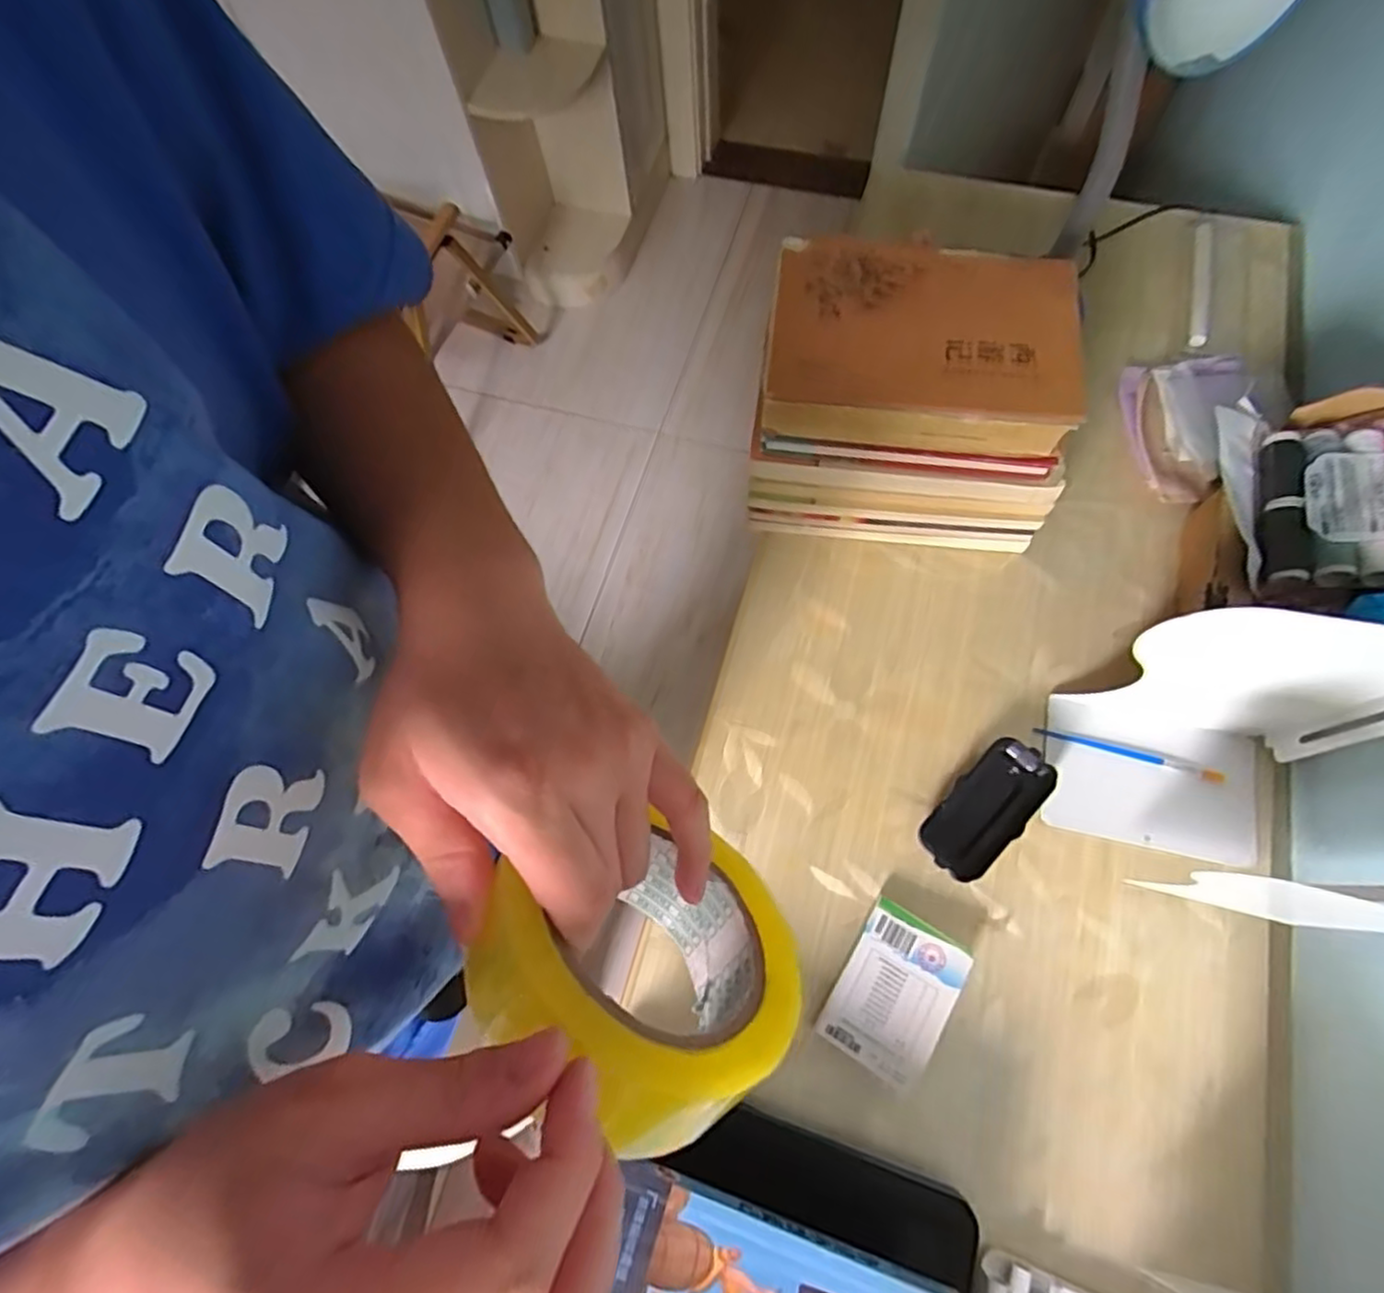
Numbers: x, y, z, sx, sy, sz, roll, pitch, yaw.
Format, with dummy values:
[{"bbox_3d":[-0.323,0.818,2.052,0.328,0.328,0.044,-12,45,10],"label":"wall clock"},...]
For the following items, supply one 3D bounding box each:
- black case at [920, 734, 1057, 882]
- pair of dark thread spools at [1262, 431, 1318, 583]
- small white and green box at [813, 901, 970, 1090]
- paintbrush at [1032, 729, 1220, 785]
[{"bbox_3d":[0.220,0.122,0.509,0.050,0.027,0.110,42,77,15],"label":"black case"},{"bbox_3d":[0.387,-0.093,0.442,0.021,0.015,0.108,12,71,8],"label":"pair of dark thread spools"},{"bbox_3d":[0.139,0.239,0.468,0.068,0.021,0.100,30,74,12],"label":"small white and green box"},{"bbox_3d":[0.336,0.085,0.523,0.135,0.009,0.009,16,72,7],"label":"paintbrush"}]

